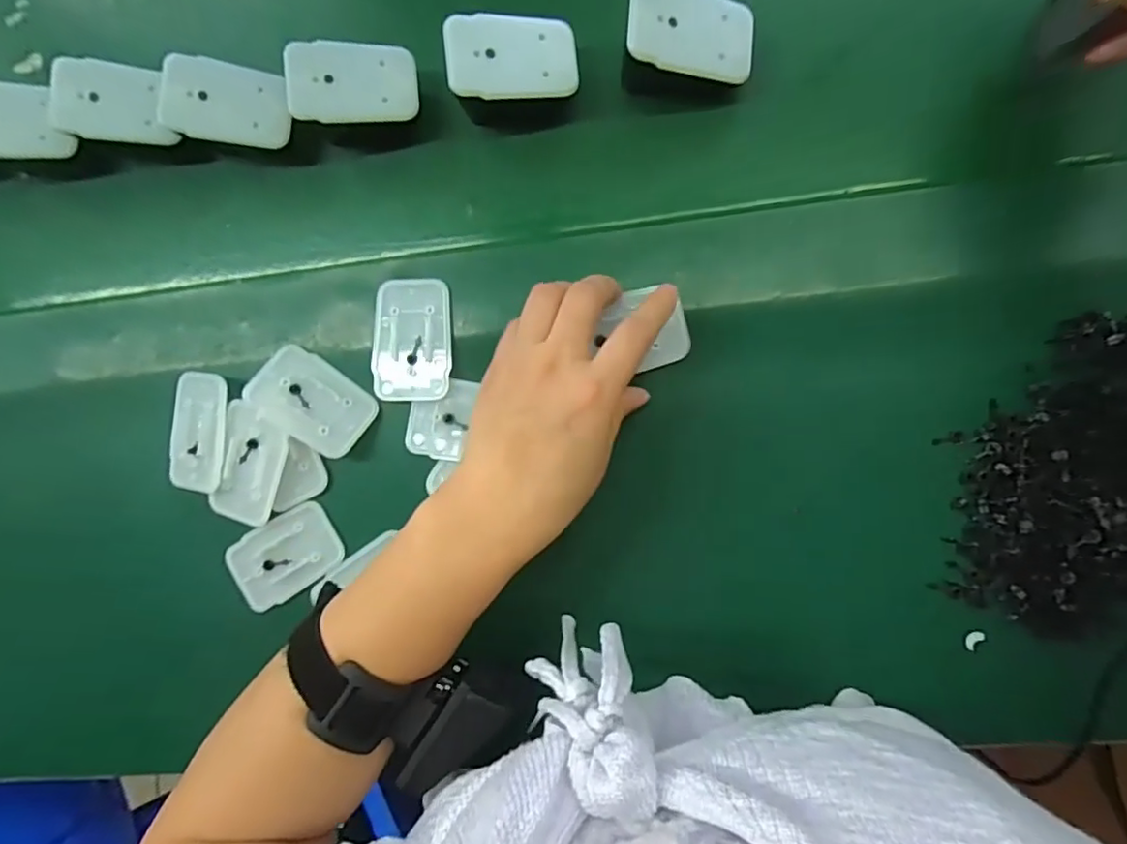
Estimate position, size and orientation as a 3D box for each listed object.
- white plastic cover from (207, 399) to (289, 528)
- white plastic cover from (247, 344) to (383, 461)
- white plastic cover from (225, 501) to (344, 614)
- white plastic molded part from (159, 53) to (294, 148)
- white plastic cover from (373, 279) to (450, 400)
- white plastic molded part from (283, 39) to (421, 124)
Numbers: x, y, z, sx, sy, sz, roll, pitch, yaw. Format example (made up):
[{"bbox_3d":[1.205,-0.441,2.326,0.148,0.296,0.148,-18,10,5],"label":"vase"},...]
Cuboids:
[{"bbox_3d":[-0.183,0.026,0.338,0.038,0.011,0.066,19,92,6],"label":"white plastic cover"},{"bbox_3d":[-0.146,-0.013,0.331,0.068,0.010,0.043,32,93,6],"label":"white plastic cover"},{"bbox_3d":[-0.166,0.081,0.343,0.069,0.005,0.044,-33,86,5],"label":"white plastic cover"},{"bbox_3d":[-0.188,-0.178,0.322,0.065,0.009,0.043,5,91,-18],"label":"white plastic molded part"},{"bbox_3d":[-0.087,-0.047,0.329,0.044,0.005,0.069,1,90,6],"label":"white plastic cover"},{"bbox_3d":[-0.113,-0.184,0.311,0.067,0.004,0.041,-6,93,-14],"label":"white plastic molded part"}]

